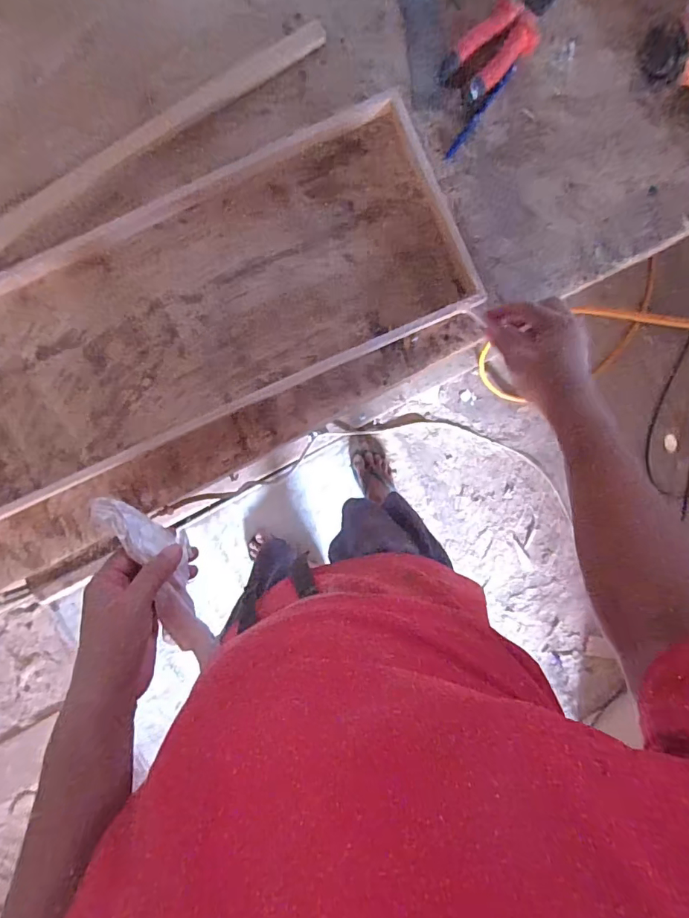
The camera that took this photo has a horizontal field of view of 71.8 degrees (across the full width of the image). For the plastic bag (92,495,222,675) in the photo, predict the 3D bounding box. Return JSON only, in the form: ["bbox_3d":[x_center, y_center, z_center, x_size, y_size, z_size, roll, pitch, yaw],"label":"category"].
[{"bbox_3d":[-0.173,0.113,0.456,0.049,0.054,0.180,-26,91,-2],"label":"plastic bag"}]

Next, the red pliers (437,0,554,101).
[{"bbox_3d":[0.185,-0.474,0.527,0.167,0.021,0.058,-42,97,-1],"label":"red pliers"}]

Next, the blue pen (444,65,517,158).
[{"bbox_3d":[0.158,-0.402,0.551,0.008,0.013,0.124,38,91,-7],"label":"blue pen"}]

